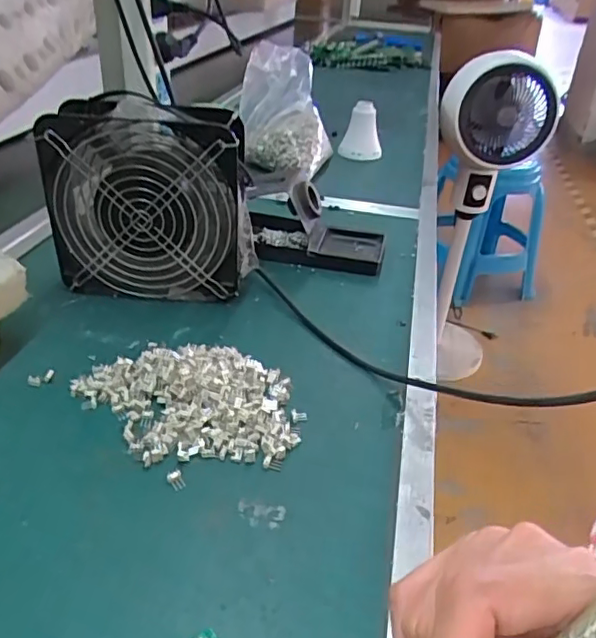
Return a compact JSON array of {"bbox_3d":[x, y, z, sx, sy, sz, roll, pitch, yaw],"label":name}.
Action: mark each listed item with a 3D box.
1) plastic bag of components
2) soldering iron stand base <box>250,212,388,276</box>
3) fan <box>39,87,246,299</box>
[{"bbox_3d":[-0.014,-0.267,0.743,0.124,0.147,0.083,3,33,-2],"label":"plastic bag of components"},{"bbox_3d":[0.017,-0.077,0.578,0.136,0.017,0.076,7,33,4],"label":"soldering iron stand base"},{"bbox_3d":[-0.118,-0.094,0.466,0.155,0.152,0.054,4,33,-1],"label":"fan"}]

